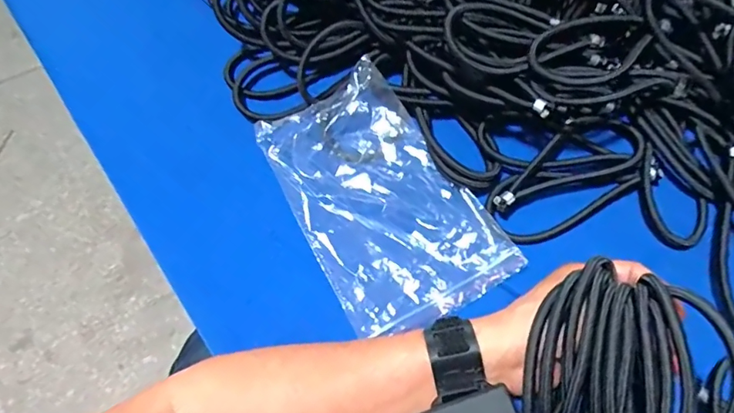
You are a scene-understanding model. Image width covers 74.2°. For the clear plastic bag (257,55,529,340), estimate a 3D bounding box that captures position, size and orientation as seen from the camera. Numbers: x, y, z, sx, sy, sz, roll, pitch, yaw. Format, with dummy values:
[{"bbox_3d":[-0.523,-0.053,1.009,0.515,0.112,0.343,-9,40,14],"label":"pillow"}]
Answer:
[{"bbox_3d":[0.014,-0.010,0.430,0.145,0.032,0.226,-26,69,-13],"label":"clear plastic bag"}]

